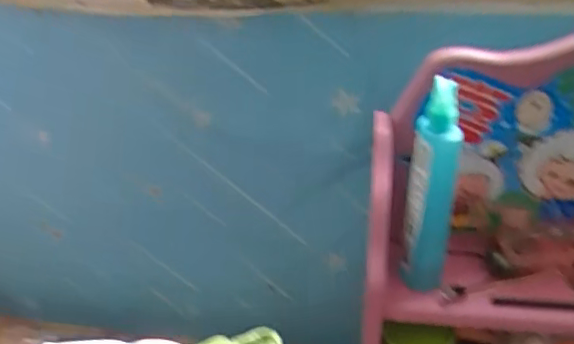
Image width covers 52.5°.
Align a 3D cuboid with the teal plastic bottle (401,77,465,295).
[{"bbox_3d":[0.127,0.020,0.513,0.039,0.207,0.032,6,33,13],"label":"teal plastic bottle"}]

